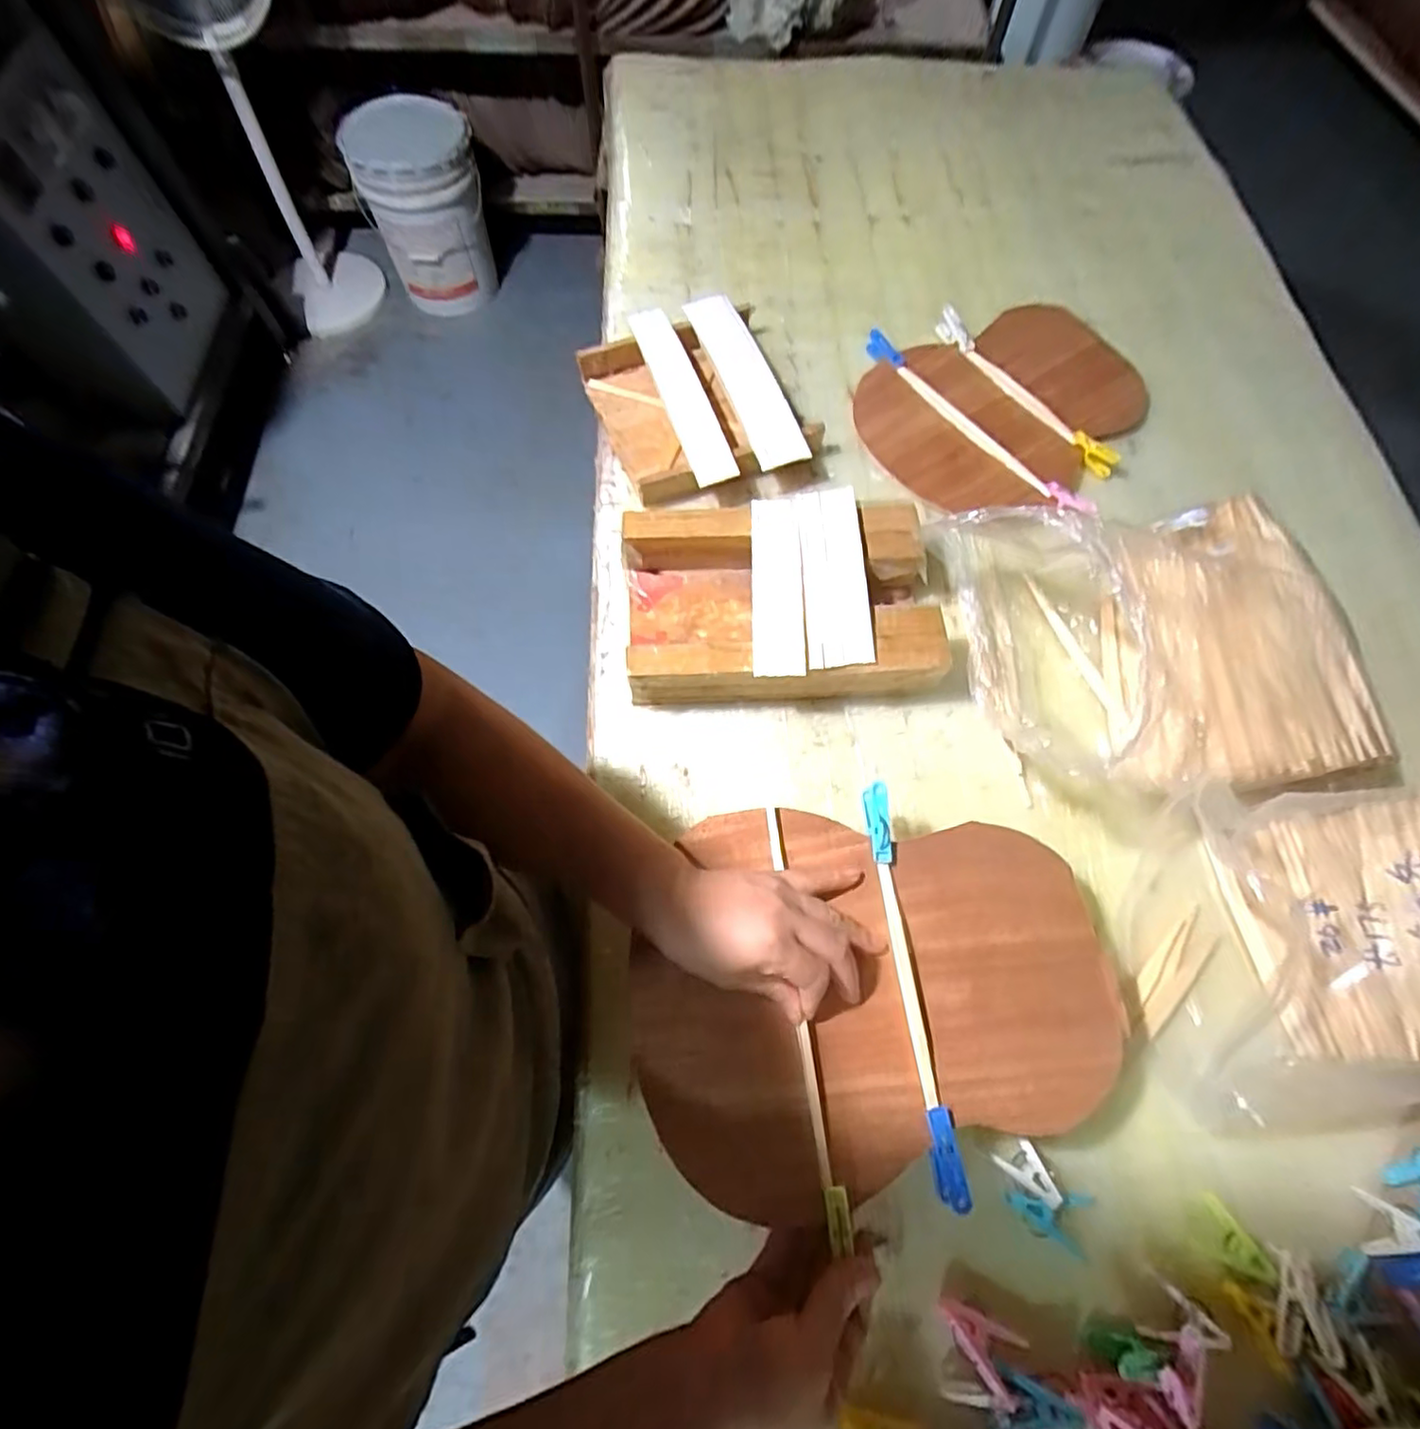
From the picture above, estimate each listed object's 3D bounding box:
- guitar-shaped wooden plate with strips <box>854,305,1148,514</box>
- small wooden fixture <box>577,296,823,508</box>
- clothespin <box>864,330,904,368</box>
[{"bbox_3d":[0.309,-0.322,0.675,0.280,0.021,0.210,-23,71,-11],"label":"guitar-shaped wooden plate with strips"},{"bbox_3d":[-0.018,-0.339,0.683,0.200,0.043,0.246,-19,70,-9],"label":"small wooden fixture"},{"bbox_3d":[0.199,-0.406,0.719,0.016,0.029,0.049,-36,74,-15],"label":"clothespin"}]

